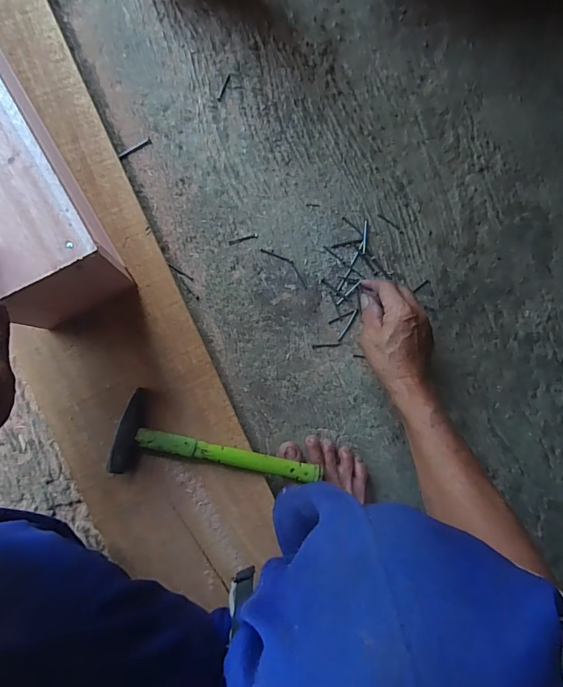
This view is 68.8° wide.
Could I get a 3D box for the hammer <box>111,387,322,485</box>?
[{"bbox_3d":[-0.069,0.131,0.471,0.233,0.021,0.086,19,86,-7],"label":"hammer"}]

